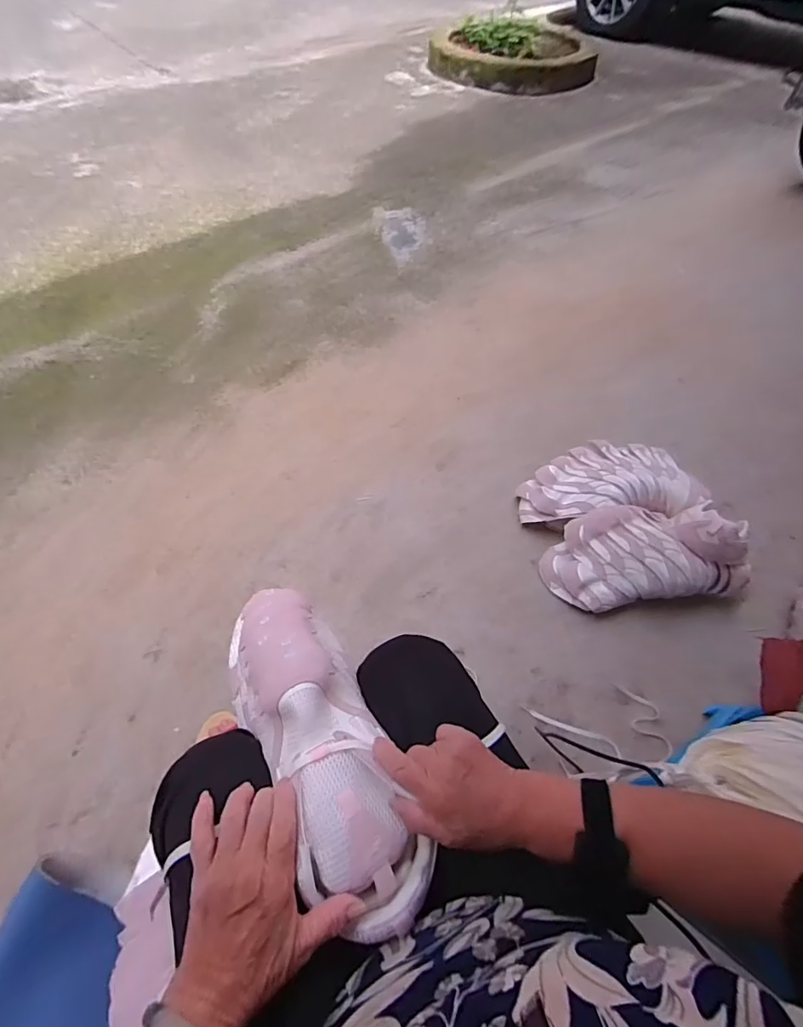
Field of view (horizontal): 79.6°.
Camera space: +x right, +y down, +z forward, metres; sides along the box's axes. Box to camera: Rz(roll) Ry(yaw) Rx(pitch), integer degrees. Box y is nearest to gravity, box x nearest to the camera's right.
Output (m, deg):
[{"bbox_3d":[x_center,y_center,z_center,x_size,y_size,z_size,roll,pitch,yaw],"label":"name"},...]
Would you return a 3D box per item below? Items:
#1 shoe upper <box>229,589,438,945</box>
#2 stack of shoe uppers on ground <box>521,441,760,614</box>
[{"bbox_3d":[-0.086,0.201,0.459,0.118,0.091,0.330,-23,51,-18],"label":"shoe upper"},{"bbox_3d":[0.484,0.001,1.051,0.388,0.151,0.384,-7,54,-7],"label":"stack of shoe uppers on ground"}]

